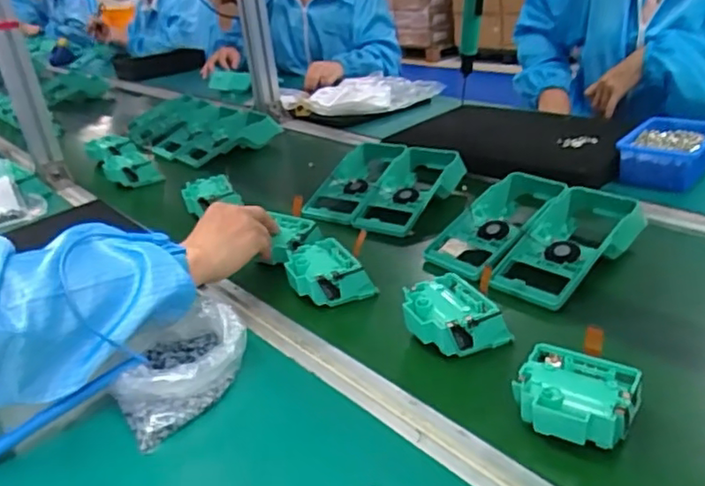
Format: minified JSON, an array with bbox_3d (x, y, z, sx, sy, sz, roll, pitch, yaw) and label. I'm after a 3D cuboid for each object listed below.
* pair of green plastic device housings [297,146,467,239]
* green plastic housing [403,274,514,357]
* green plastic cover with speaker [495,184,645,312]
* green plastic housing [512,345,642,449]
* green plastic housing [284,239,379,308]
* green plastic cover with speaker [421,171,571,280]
[{"bbox_3d":[0.044,-0.084,0.838,0.192,0.049,0.207,12,33,30],"label":"pair of green plastic device housings"},{"bbox_3d":[0.084,0.065,0.542,0.071,0.034,0.075,-19,31,-23],"label":"green plastic housing"},{"bbox_3d":[0.226,-0.004,0.638,0.190,0.040,0.081,-28,35,-34],"label":"green plastic cover with speaker"},{"bbox_3d":[0.157,0.111,0.431,0.075,0.036,0.064,13,34,32],"label":"green plastic housing"},{"bbox_3d":[-0.031,0.035,0.631,0.068,0.042,0.080,-23,32,-29],"label":"green plastic housing"},{"bbox_3d":[0.170,-0.029,0.701,0.187,0.038,0.089,-28,35,-35],"label":"green plastic cover with speaker"}]

